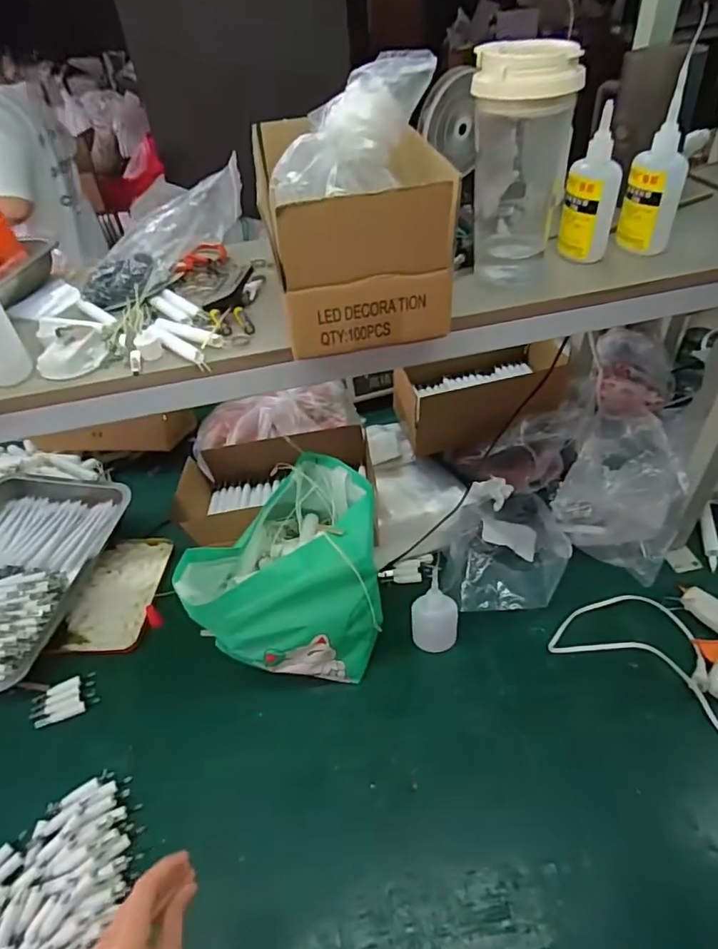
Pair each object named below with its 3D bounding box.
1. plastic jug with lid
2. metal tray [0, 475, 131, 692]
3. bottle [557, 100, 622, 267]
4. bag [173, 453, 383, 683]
[{"bbox_3d":[0.148,-0.278,0.517,0.083,0.203,0.072,4,44,10],"label":"plastic jug with lid"},{"bbox_3d":[-0.534,0.151,0.834,0.270,0.067,0.346,6,47,12],"label":"metal tray"},{"bbox_3d":[0.228,-0.280,0.538,0.034,0.126,0.049,-14,43,-9],"label":"bottle"},{"bbox_3d":[-0.087,0.131,0.691,0.227,0.218,0.201,-11,46,-4],"label":"bag"}]

